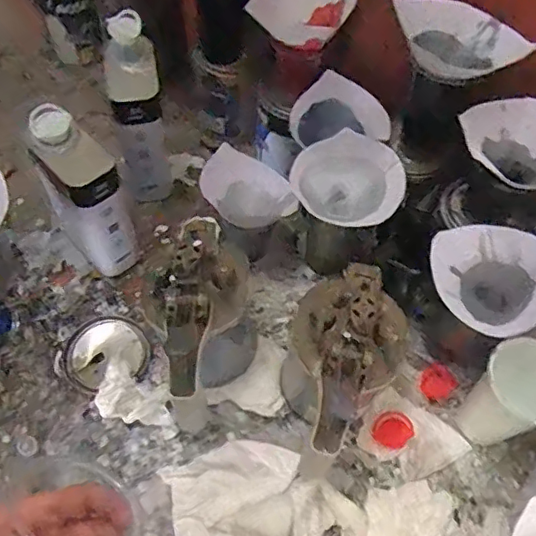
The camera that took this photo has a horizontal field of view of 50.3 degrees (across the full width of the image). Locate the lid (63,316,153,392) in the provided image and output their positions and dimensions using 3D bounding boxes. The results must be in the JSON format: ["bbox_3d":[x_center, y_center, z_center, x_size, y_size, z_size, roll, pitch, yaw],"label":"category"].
[{"bbox_3d":[-0.192,0.096,0.673,0.096,0.022,0.092,1,60,-2],"label":"lid"}]

